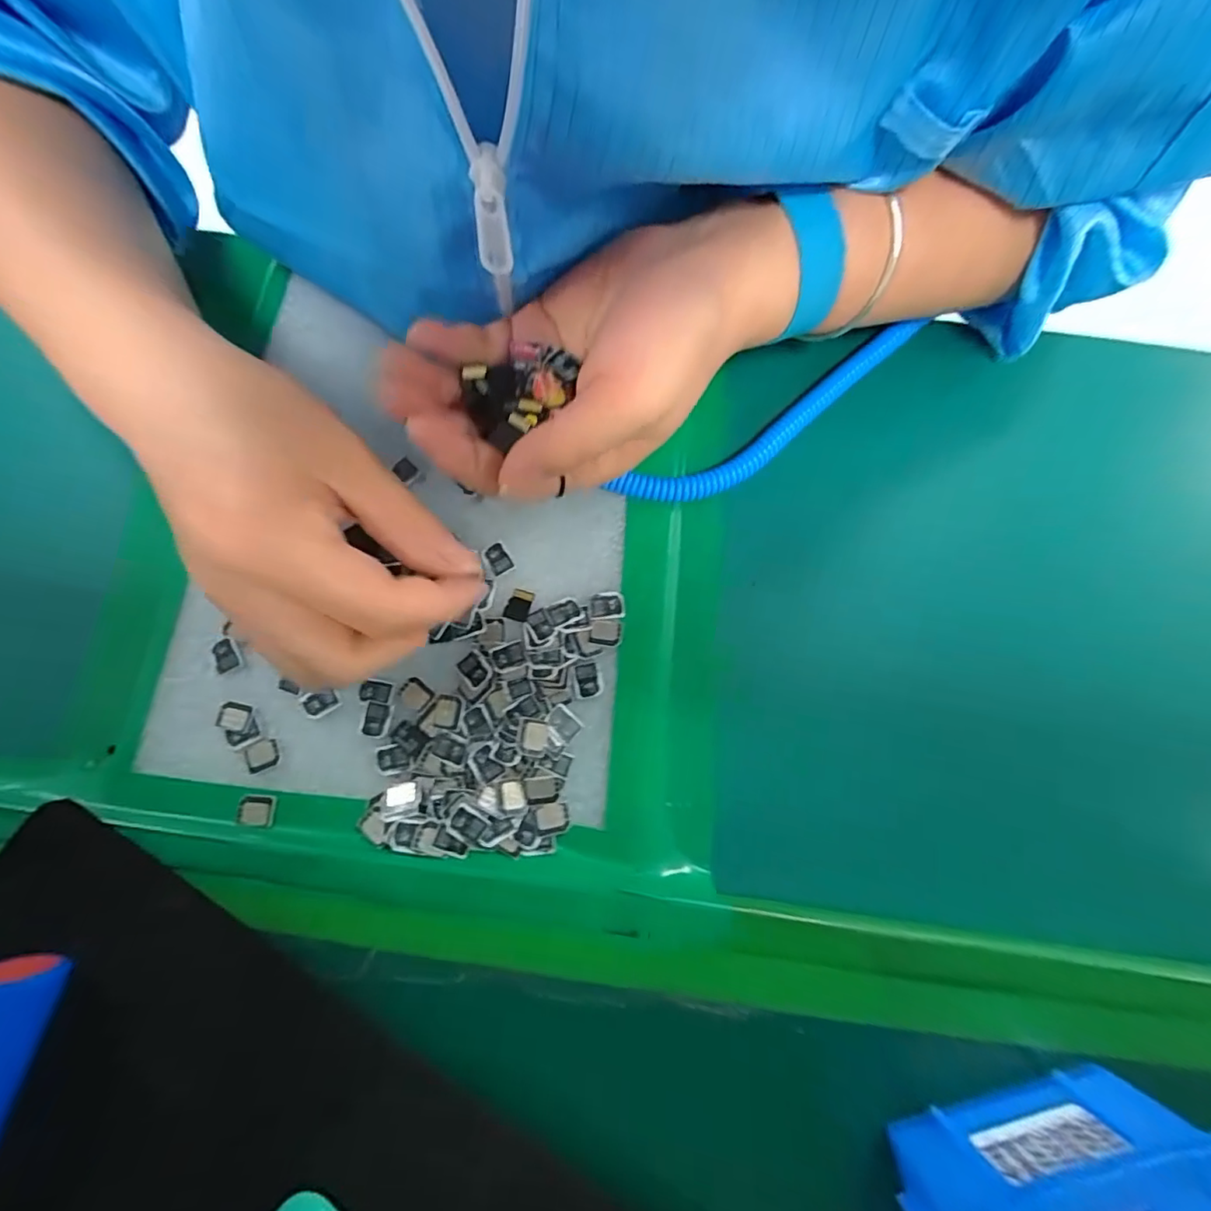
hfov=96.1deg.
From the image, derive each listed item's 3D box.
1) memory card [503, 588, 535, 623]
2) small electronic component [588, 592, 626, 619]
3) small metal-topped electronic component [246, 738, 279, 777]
[{"bbox_3d":[-0.039,0.000,0.243,0.010,0.004,0.014,18,75,1],"label":"memory card"},{"bbox_3d":[0.000,0.000,0.244,0.016,0.004,0.012,-7,75,-1],"label":"small electronic component"},{"bbox_3d":[-0.146,0.064,0.230,0.014,0.004,0.012,-23,75,-5],"label":"small metal-topped electronic component"}]

